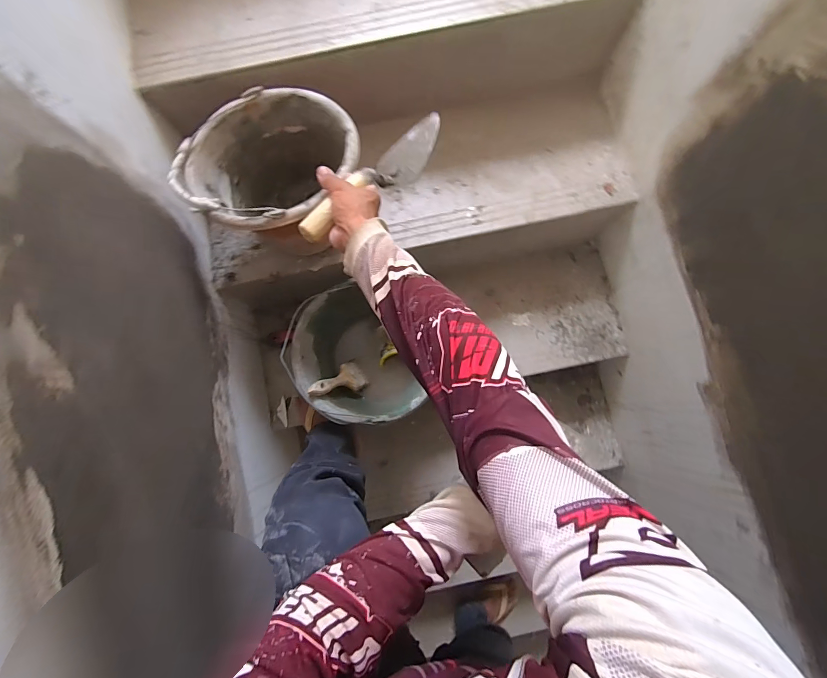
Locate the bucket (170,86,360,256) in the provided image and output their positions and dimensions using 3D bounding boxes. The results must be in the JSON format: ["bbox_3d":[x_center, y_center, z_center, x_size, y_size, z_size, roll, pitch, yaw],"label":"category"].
[{"bbox_3d":[-0.214,-0.257,0.626,0.245,0.197,0.242,0,79,1],"label":"bucket"}]

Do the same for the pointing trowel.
[{"bbox_3d":[-0.054,-0.227,0.530,0.064,0.051,0.265,41,69,8],"label":"pointing trowel"}]

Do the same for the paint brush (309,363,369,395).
[{"bbox_3d":[-0.144,0.082,0.723,0.018,0.168,0.059,-37,79,22],"label":"paint brush"}]

